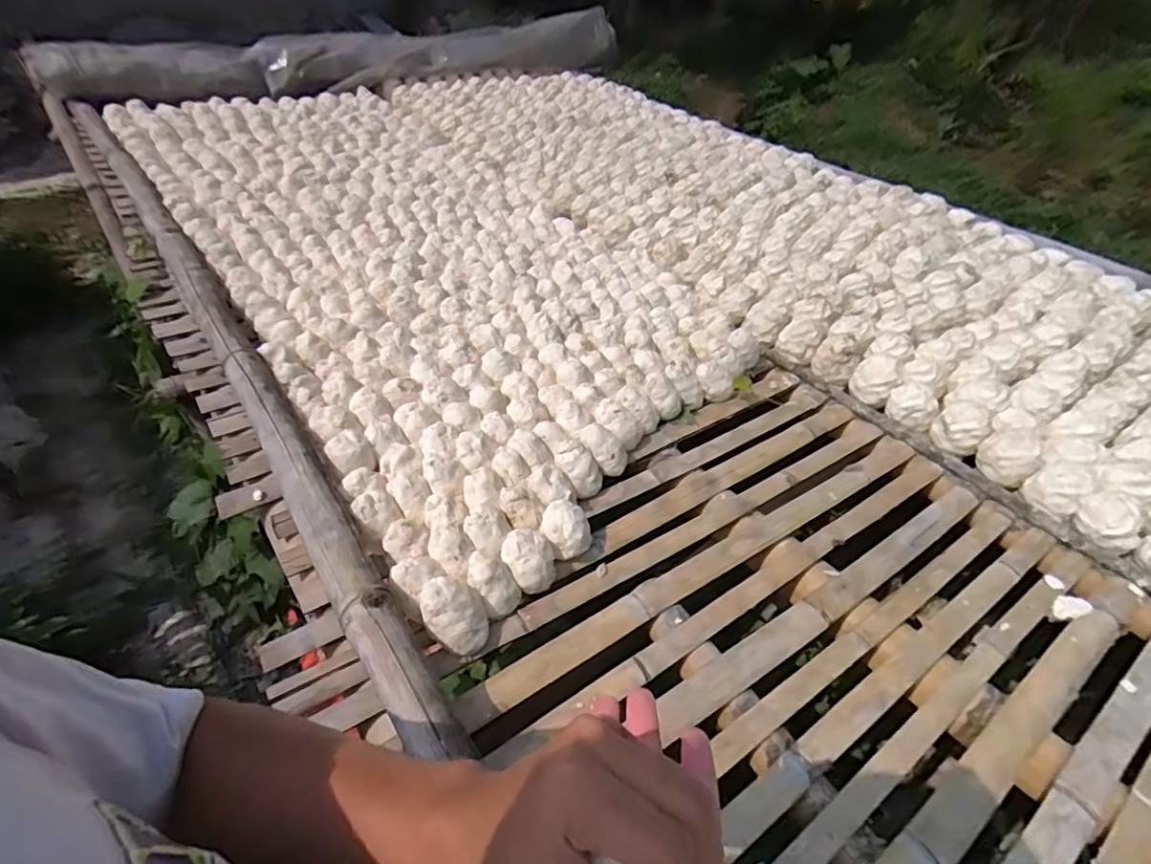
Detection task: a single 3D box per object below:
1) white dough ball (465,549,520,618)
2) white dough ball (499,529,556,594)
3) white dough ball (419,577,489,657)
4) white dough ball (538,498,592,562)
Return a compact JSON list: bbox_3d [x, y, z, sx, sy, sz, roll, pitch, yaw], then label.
[{"bbox_3d":[-0.105,0.193,0.726,0.054,0.063,0.078,-27,52,-28],"label":"white dough ball"},{"bbox_3d":[-0.061,0.171,0.760,0.068,0.062,0.072,-12,46,-16],"label":"white dough ball"},{"bbox_3d":[-0.144,0.223,0.681,0.069,0.079,0.072,2,44,-2],"label":"white dough ball"},{"bbox_3d":[-0.013,0.140,0.806,0.070,0.070,0.068,2,44,-2],"label":"white dough ball"}]

